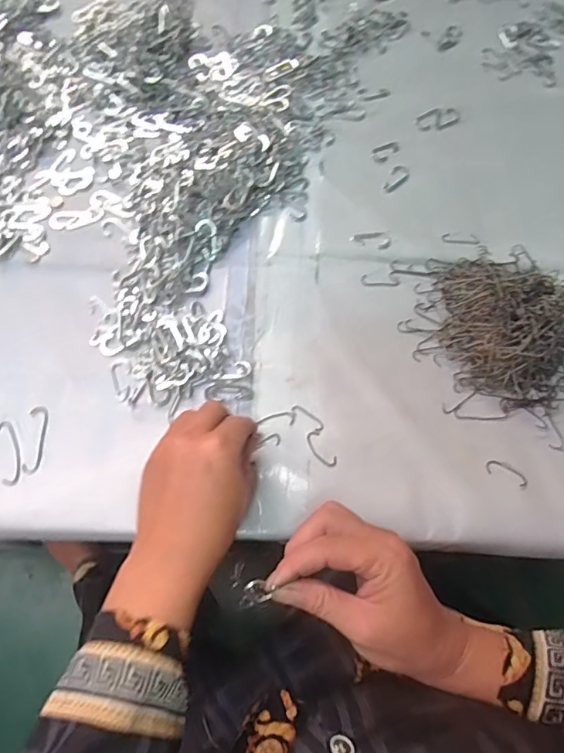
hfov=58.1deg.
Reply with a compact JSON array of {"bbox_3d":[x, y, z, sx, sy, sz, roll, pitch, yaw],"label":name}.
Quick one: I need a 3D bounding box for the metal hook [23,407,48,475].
[{"bbox_3d":[-0.198,0.050,0.408,0.015,0.004,0.055,-1,68,-3],"label":"metal hook"}]

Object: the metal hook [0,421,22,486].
[{"bbox_3d":[-0.217,0.060,0.403,0.016,0.004,0.053,-16,70,-9],"label":"metal hook"}]

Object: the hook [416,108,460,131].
[{"bbox_3d":[0.176,-0.288,0.564,0.053,0.009,0.028,-11,69,-7],"label":"hook"}]

